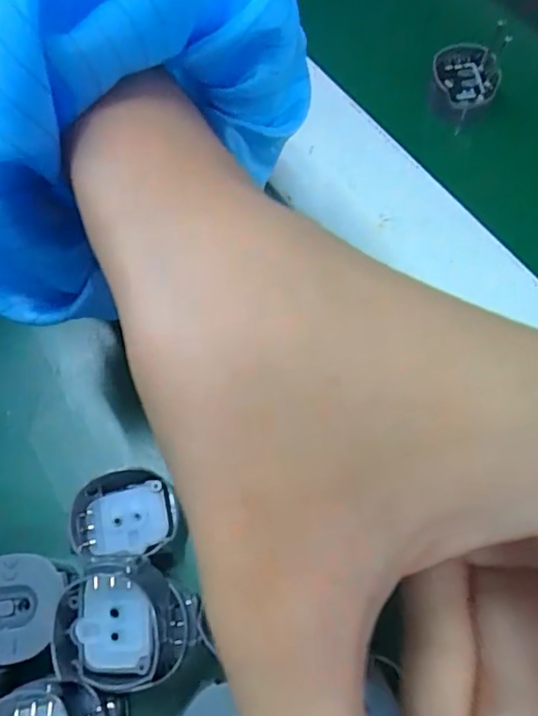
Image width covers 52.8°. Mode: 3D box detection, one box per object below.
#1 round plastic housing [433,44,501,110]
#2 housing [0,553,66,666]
[{"bbox_3d":[0.077,-0.111,0.213,0.024,0.008,0.027,2,66,5],"label":"round plastic housing"},{"bbox_3d":[-0.064,0.062,0.135,0.025,0.005,0.024,-1,65,3],"label":"housing"}]

